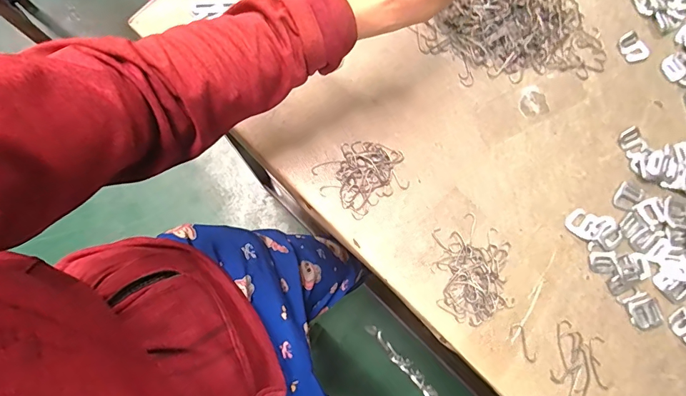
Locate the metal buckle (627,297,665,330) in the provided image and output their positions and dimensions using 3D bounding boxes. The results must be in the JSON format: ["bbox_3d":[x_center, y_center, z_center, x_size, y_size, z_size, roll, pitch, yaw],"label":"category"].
[{"bbox_3d":[0.297,0.113,0.398,0.030,0.004,0.028,-11,79,-3],"label":"metal buckle"}]

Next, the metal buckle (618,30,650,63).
[{"bbox_3d":[0.329,-0.171,0.460,0.026,0.007,0.034,-25,80,-6],"label":"metal buckle"}]

